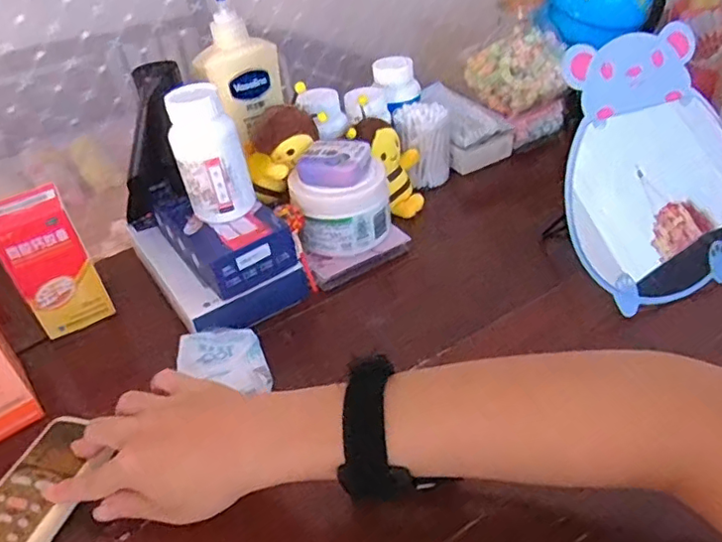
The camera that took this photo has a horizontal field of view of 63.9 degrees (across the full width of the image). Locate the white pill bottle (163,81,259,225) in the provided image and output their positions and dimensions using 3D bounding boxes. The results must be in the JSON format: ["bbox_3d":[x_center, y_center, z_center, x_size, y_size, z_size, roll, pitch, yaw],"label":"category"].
[{"bbox_3d":[-0.116,-0.090,0.457,0.040,0.101,0.050,24,48,34],"label":"white pill bottle"}]

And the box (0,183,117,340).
[{"bbox_3d":[-0.257,-0.009,0.485,0.061,0.111,0.057,-24,41,-21],"label":"box"}]

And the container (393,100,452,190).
[{"bbox_3d":[0.067,-0.135,0.620,0.057,0.079,0.051,-4,38,4],"label":"container"}]

